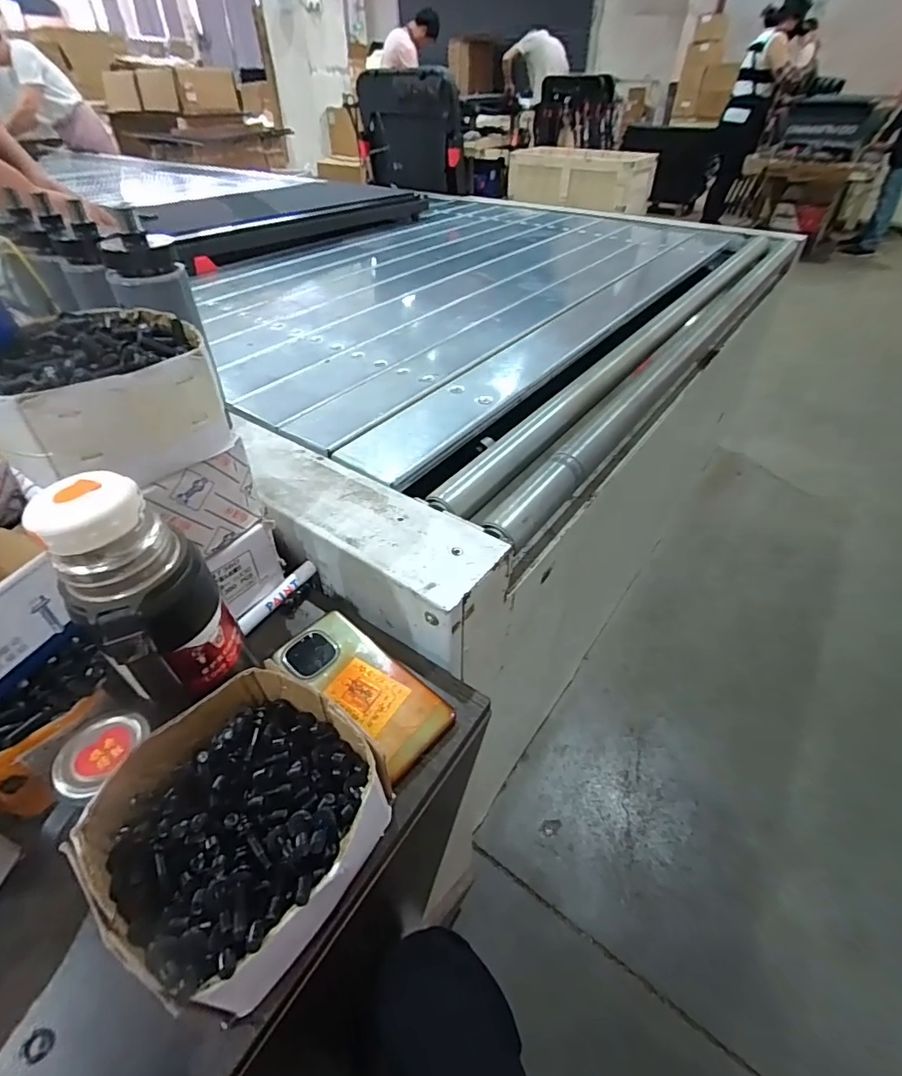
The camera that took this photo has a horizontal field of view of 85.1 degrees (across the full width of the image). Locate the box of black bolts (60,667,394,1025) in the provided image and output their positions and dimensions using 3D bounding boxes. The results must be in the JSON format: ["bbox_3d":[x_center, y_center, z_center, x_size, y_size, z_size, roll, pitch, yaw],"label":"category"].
[{"bbox_3d":[-0.125,0.180,0.311,0.152,0.078,0.152,29,50,27],"label":"box of black bolts"}]

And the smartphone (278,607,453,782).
[{"bbox_3d":[-0.076,0.124,0.422,0.161,0.009,0.072,32,51,29],"label":"smartphone"}]

